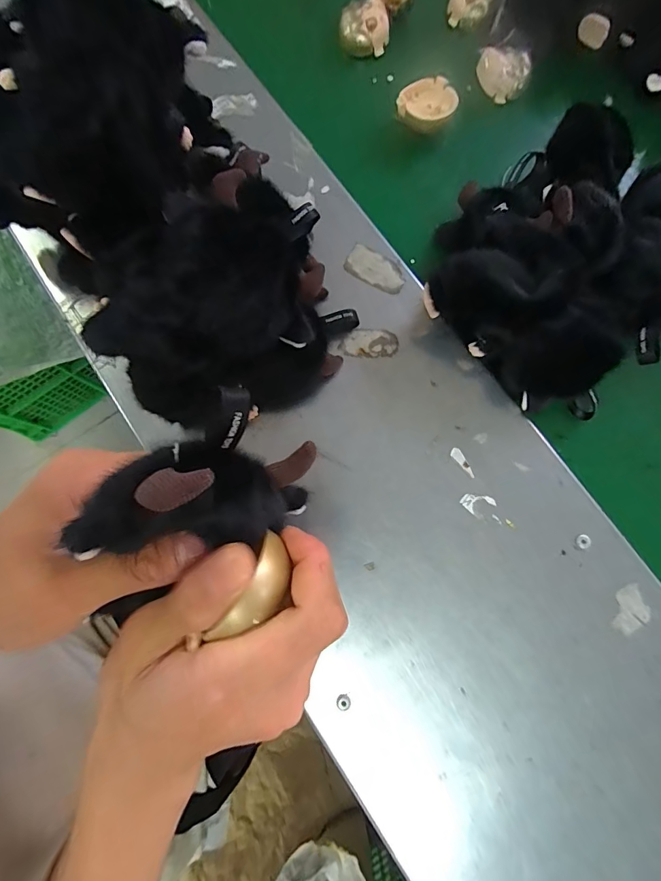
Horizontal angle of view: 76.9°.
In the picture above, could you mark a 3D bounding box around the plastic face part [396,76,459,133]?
[{"bbox_3d":[0.083,-0.292,0.366,0.049,0.021,0.037,-16,79,-4],"label":"plastic face part"}]

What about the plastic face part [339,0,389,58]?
[{"bbox_3d":[0.031,-0.382,0.387,0.044,0.028,0.035,-3,79,-1],"label":"plastic face part"}]

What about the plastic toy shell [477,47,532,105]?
[{"bbox_3d":[0.157,-0.330,0.377,0.045,0.023,0.032,2,79,0],"label":"plastic toy shell"}]

